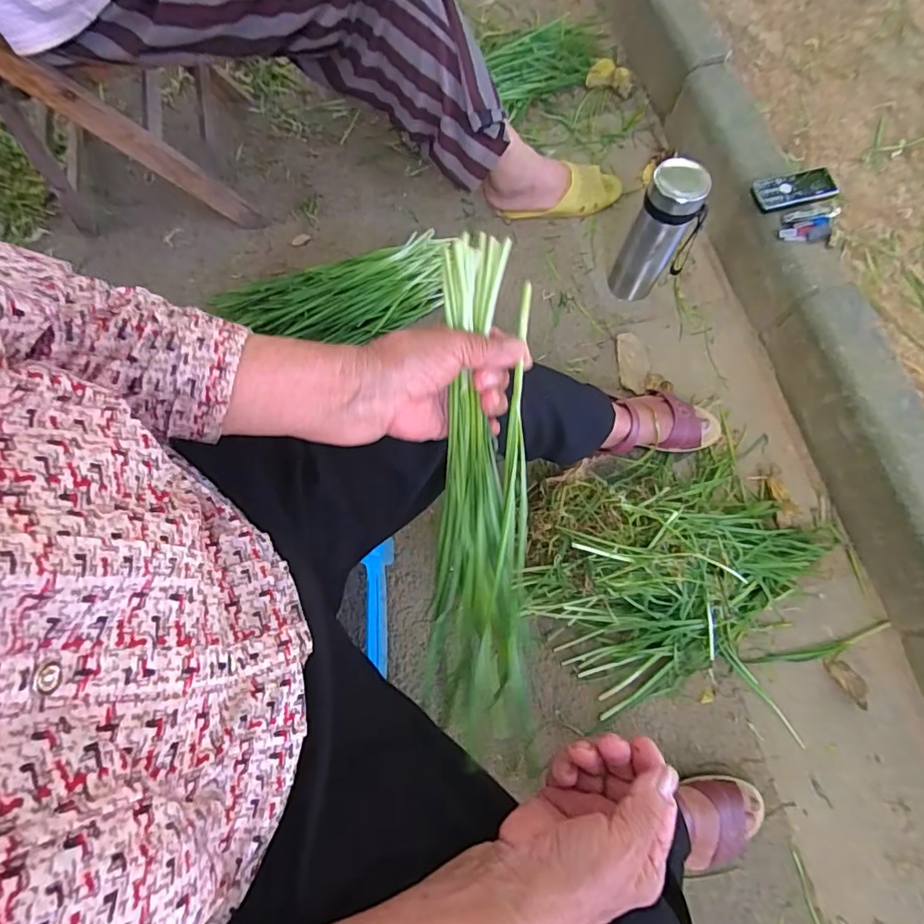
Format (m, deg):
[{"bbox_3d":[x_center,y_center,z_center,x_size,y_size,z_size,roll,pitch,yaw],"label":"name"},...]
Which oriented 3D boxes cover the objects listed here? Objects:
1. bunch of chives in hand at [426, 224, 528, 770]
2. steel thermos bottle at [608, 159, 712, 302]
[{"bbox_3d":[0.013,0.061,0.407,0.077,0.060,0.440,0,105,2],"label":"bunch of chives in hand"},{"bbox_3d":[0.329,-0.372,0.859,0.106,0.227,0.096,24,73,8],"label":"steel thermos bottle"}]

